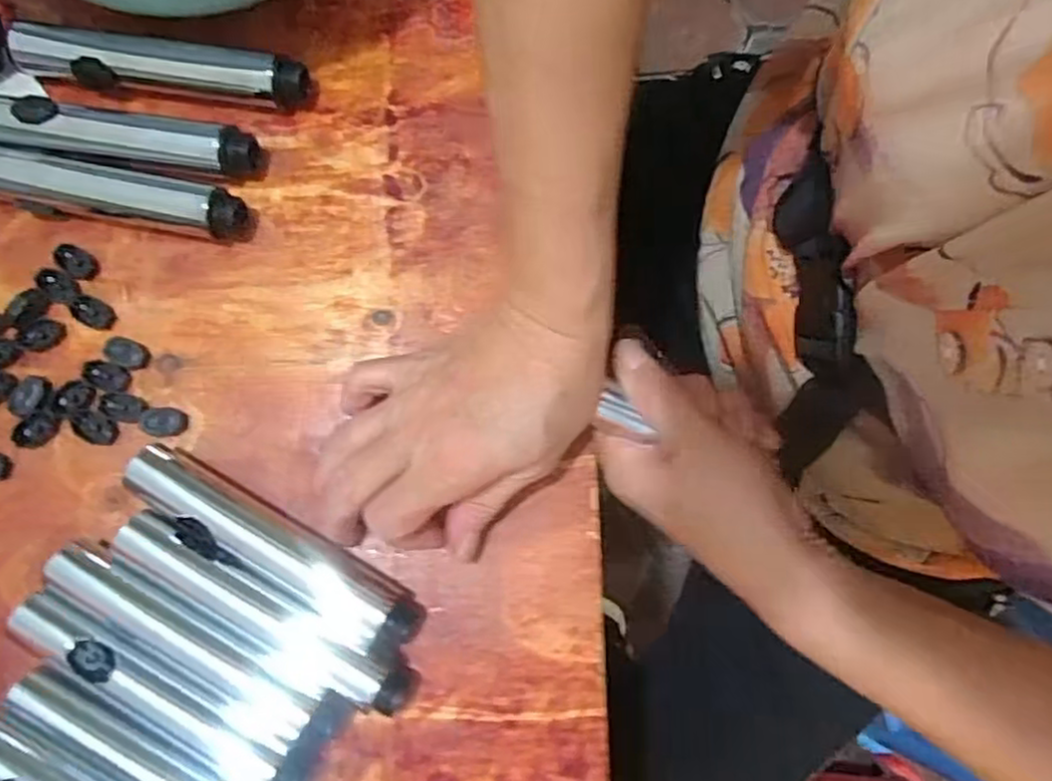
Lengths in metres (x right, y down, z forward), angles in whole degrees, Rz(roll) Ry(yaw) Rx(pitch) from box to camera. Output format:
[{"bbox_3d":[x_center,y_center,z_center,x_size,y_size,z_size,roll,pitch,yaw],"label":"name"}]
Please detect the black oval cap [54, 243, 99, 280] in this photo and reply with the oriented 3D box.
[{"bbox_3d":[-0.235,-0.067,0.361,0.021,0.009,0.014,36,81,6],"label":"black oval cap"}]

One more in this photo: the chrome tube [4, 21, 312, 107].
[{"bbox_3d":[-0.193,-0.170,0.368,0.157,0.024,0.024,6,79,0],"label":"chrome tube"}]

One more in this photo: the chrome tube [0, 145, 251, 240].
[{"bbox_3d":[-0.222,-0.101,0.359,0.155,0.021,0.029,9,79,1],"label":"chrome tube"}]

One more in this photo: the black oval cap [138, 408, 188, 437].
[{"bbox_3d":[-0.180,0.016,0.344,0.020,0.008,0.014,4,79,0],"label":"black oval cap"}]

